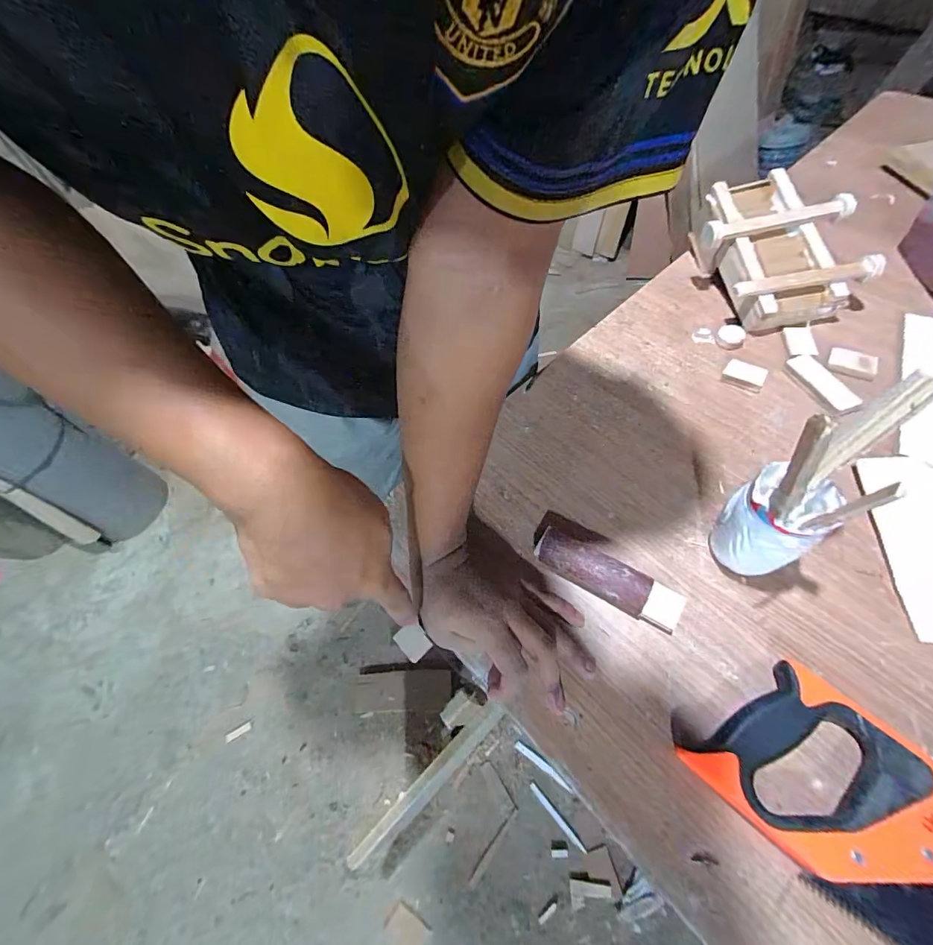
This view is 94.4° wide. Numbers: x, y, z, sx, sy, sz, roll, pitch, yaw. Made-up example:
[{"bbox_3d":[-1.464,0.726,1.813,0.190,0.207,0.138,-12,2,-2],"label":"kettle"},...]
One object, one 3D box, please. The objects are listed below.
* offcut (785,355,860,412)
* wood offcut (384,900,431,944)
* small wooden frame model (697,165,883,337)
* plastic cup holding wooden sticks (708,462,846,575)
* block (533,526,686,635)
[{"bbox_3d":[0.383,-0.098,0.466,0.025,0.009,0.083,-17,59,-2],"label":"offcut"},{"bbox_3d":[-0.117,0.885,0.832,0.081,0.016,0.059,25,63,19],"label":"wood offcut"},{"bbox_3d":[0.374,-0.272,0.537,0.160,0.091,0.193,-9,59,3],"label":"small wooden frame model"},{"bbox_3d":[0.245,0.043,0.357,0.061,0.105,0.058,23,65,20],"label":"plastic cup holding wooden sticks"},{"bbox_3d":[0.124,0.093,0.386,0.129,0.023,0.035,27,67,22],"label":"block"}]

